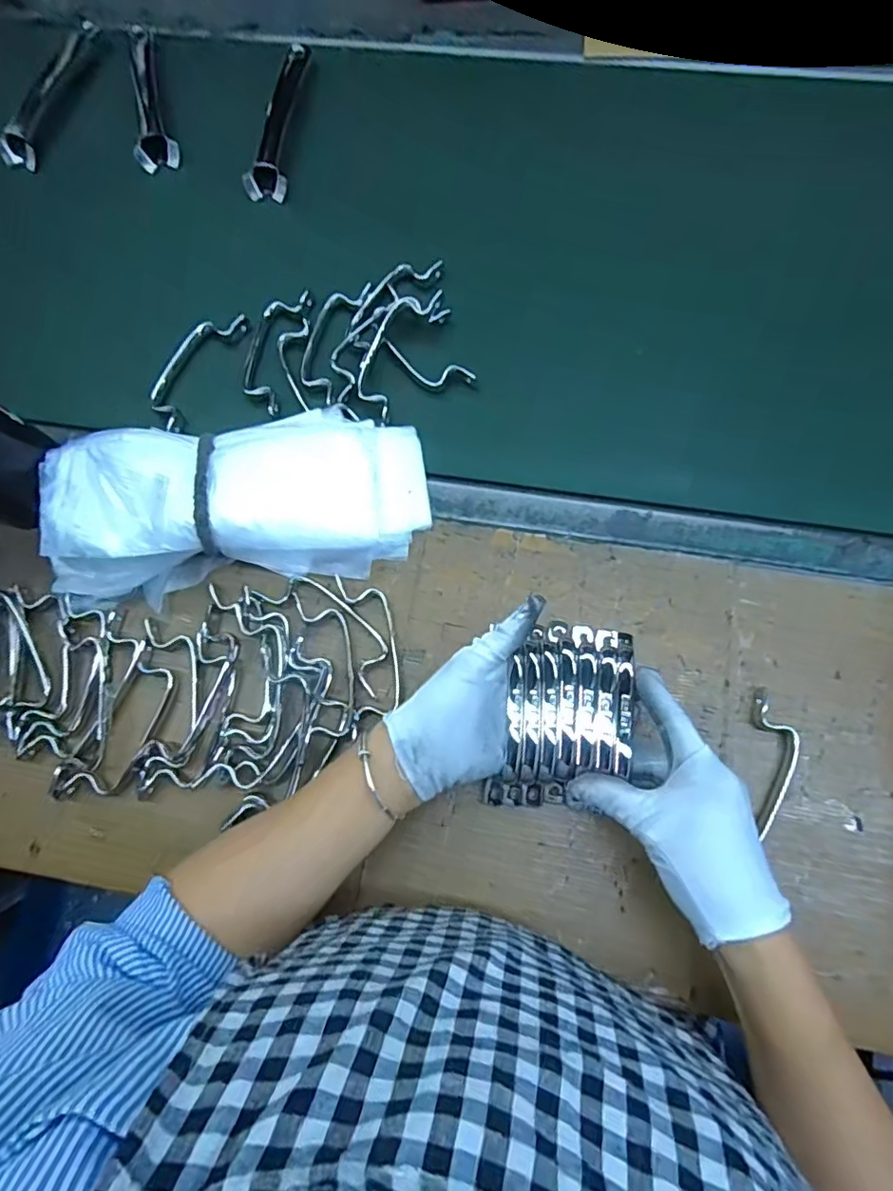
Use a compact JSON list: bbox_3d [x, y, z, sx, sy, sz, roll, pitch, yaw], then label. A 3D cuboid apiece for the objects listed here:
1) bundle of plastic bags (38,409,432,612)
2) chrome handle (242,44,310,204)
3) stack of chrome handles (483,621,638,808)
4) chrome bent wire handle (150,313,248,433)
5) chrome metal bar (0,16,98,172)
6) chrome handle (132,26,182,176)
[{"bbox_3d":[-0.168,-0.078,0.442,0.302,0.065,0.137,-9,74,0],"label":"bundle of plastic bags"},{"bbox_3d":[-0.168,-0.495,0.586,0.040,0.031,0.214,6,73,1],"label":"chrome handle"},{"bbox_3d":[0.084,0.082,0.403,0.087,0.043,0.133,7,74,4],"label":"stack of chrome handles"},{"bbox_3d":[-0.224,-0.202,0.502,0.038,0.019,0.127,23,76,8],"label":"chrome bent wire handle"},{"bbox_3d":[-0.429,-0.550,0.611,0.039,0.027,0.213,5,73,1],"label":"chrome metal bar"},{"bbox_3d":[-0.318,-0.527,0.604,0.040,0.027,0.196,-16,74,-6],"label":"chrome handle"}]

